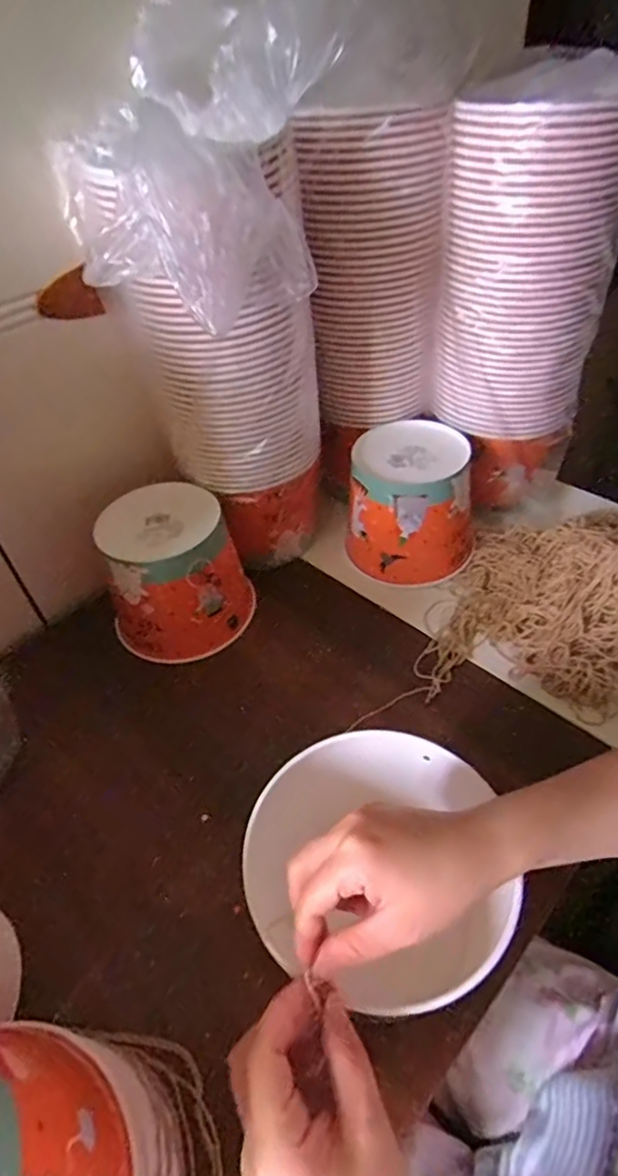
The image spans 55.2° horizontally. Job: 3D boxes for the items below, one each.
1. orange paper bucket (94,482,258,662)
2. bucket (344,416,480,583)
[{"bbox_3d":[-0.147,-0.018,0.645,0.146,0.131,0.136,-3,46,3],"label":"orange paper bucket"},{"bbox_3d":[0.123,-0.103,0.701,0.135,0.135,0.141,6,47,11],"label":"bucket"}]

